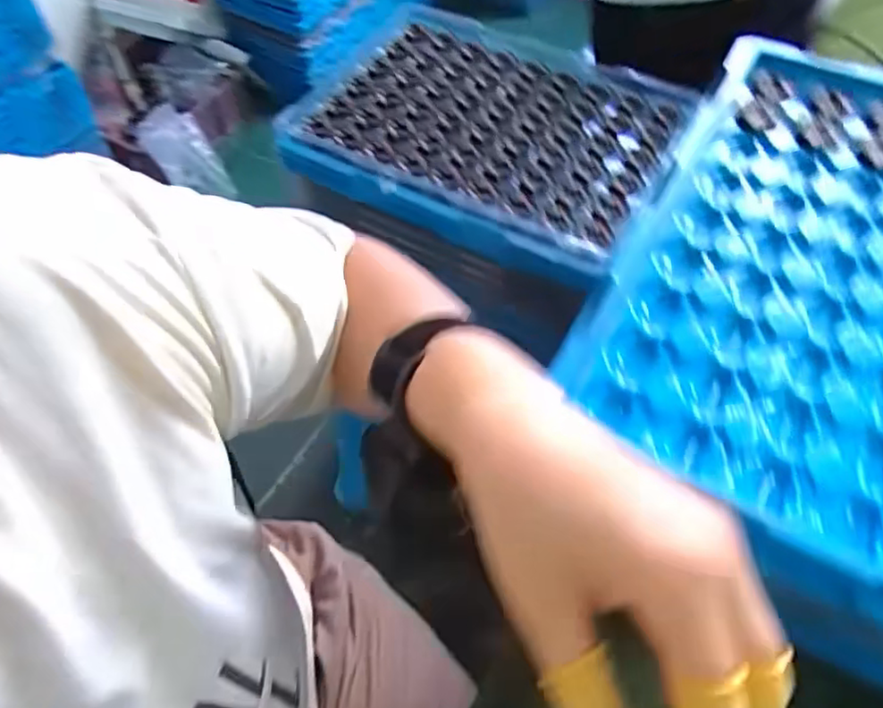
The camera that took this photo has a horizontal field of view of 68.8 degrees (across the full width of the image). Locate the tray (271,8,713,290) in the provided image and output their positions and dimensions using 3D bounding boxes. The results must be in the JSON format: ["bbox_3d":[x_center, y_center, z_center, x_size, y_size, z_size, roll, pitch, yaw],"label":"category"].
[{"bbox_3d":[0.047,-0.238,0.672,0.366,0.036,0.285,25,61,16],"label":"tray"}]

